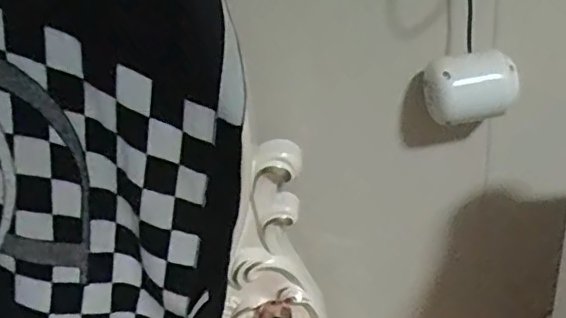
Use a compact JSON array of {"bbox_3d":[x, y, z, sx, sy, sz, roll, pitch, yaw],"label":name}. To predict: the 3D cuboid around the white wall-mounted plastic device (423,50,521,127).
[{"bbox_3d":[0.193,-0.076,0.611,0.085,0.064,0.054,-7,26,-1],"label":"white wall-mounted plastic device"}]

